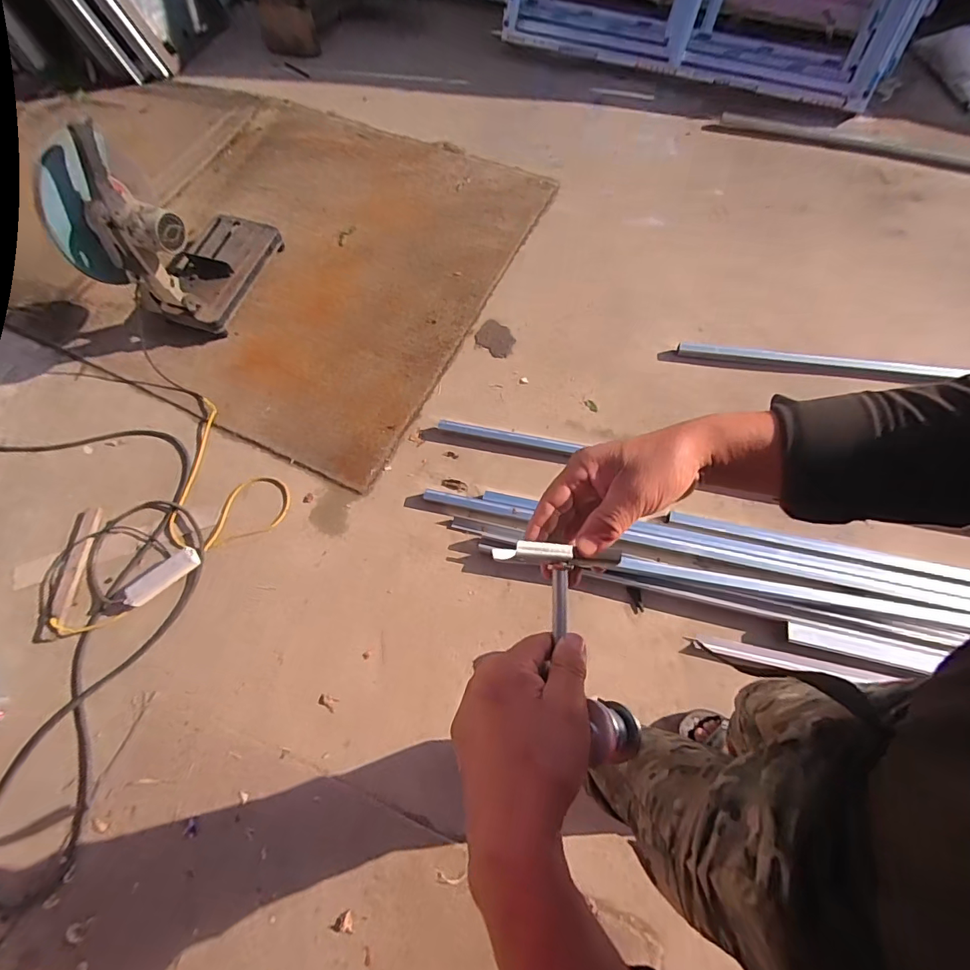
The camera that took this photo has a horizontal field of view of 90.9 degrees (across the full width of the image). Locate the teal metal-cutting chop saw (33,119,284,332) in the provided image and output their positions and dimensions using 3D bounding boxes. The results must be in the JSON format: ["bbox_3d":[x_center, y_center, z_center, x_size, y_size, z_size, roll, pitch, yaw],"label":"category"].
[{"bbox_3d":[-0.936,-0.790,1.417,0.298,0.553,0.507,12,68,9],"label":"teal metal-cutting chop saw"}]

